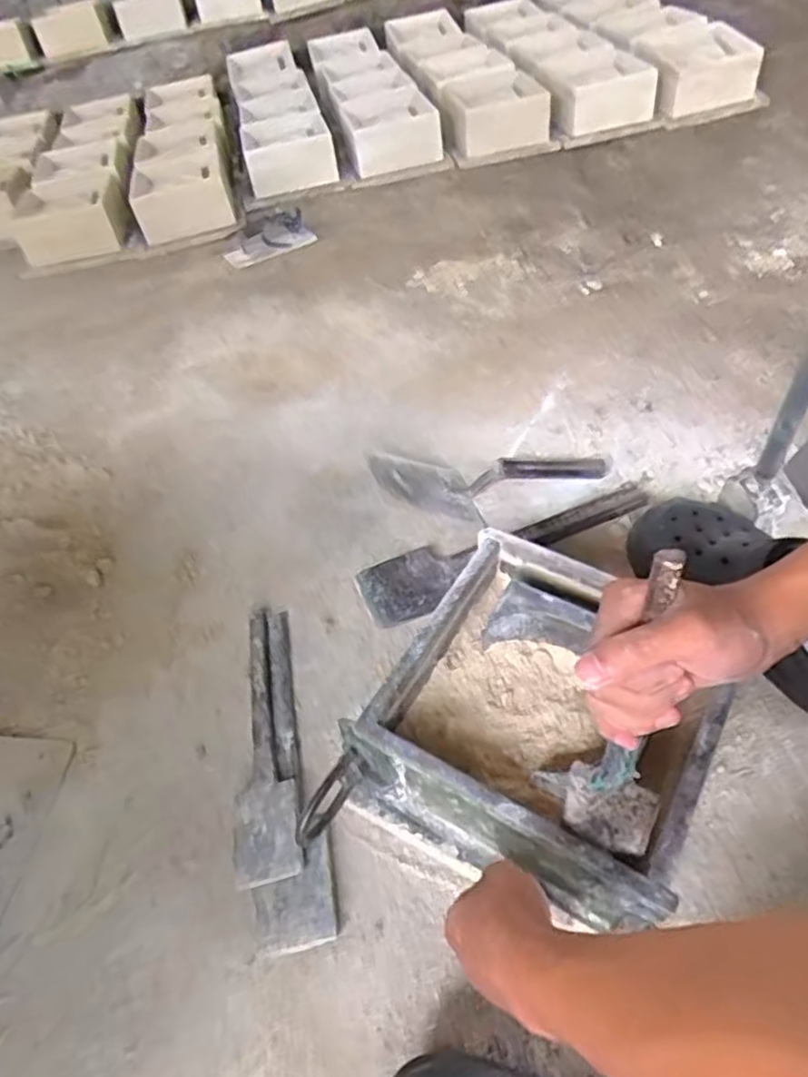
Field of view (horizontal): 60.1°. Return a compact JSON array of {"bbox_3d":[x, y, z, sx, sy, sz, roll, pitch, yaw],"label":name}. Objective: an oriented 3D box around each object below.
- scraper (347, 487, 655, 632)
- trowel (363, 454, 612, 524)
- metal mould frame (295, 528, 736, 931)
[{"bbox_3d":[0.111,0.001,0.780,0.344,0.024,0.079,-24,50,-15],"label":"scraper"},{"bbox_3d":[0.103,-0.075,0.817,0.279,0.069,0.102,-12,48,-3],"label":"trowel"},{"bbox_3d":[0.102,0.152,0.561,0.246,0.127,0.263,17,52,20],"label":"metal mould frame"}]

